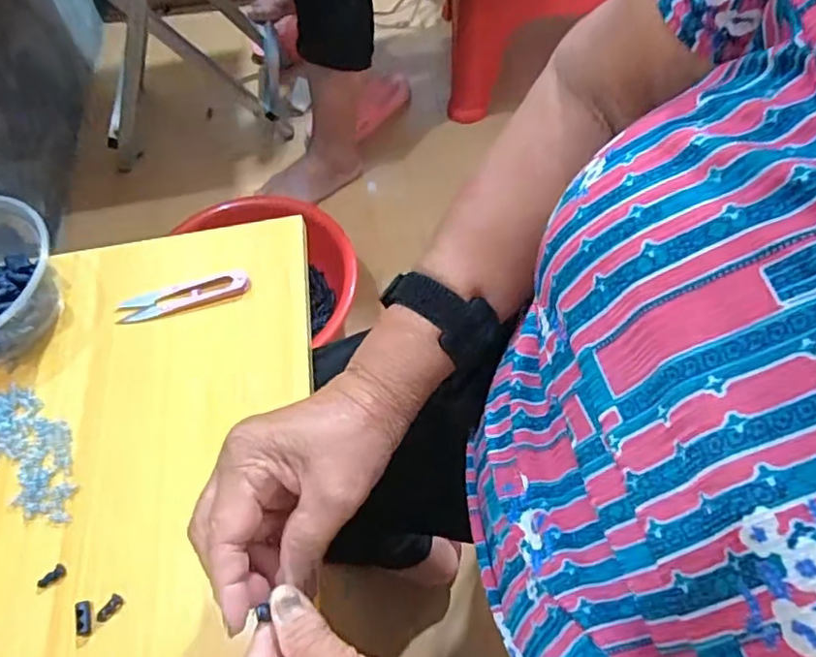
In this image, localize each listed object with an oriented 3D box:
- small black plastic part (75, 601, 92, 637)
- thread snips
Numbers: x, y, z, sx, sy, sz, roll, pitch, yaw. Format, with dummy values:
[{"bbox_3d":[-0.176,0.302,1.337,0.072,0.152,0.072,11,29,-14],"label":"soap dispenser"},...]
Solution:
[{"bbox_3d":[-0.193,0.172,0.371,0.010,0.004,0.020,-14,61,-4],"label":"small black plastic part"},{"bbox_3d":[-0.173,-0.025,0.478,0.103,0.011,0.020,-13,61,-3],"label":"thread snips"}]

